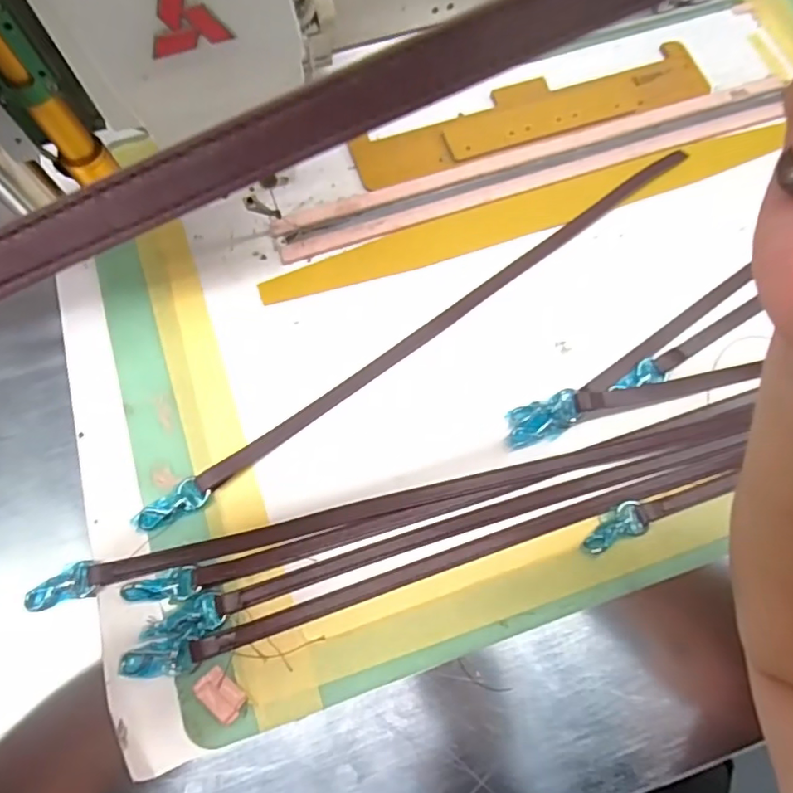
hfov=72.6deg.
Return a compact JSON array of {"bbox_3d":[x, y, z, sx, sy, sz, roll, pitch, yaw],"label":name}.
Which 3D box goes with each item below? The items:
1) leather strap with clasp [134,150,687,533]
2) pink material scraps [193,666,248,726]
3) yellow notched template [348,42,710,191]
[{"bbox_3d":[0.025,-0.055,0.410,0.492,0.013,0.023,-36,75,-10],"label":"leather strap with clasp"},{"bbox_3d":[-0.108,0.184,0.333,0.031,0.004,0.020,39,77,12],"label":"pink material scraps"},{"bbox_3d":[0.116,-0.251,0.475,0.315,0.008,0.065,-18,72,-4],"label":"yellow notched template"}]

